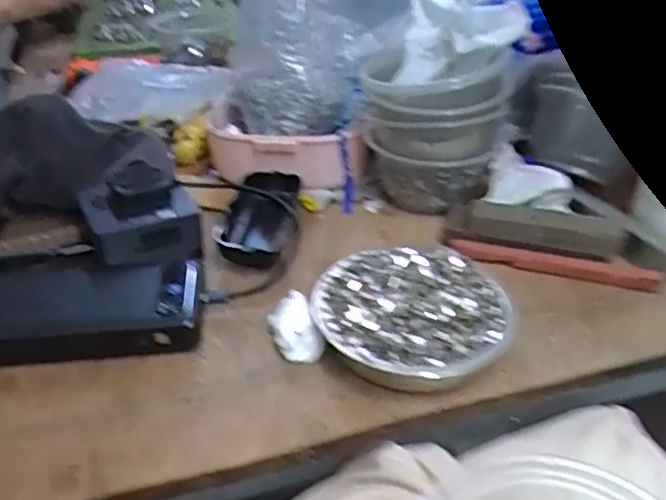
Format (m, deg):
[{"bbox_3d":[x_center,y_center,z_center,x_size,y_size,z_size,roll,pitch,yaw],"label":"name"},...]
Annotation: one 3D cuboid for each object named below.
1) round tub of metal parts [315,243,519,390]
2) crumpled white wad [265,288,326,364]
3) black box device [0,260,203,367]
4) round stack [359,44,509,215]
[{"bbox_3d":[0.049,0.042,0.400,0.118,0.034,0.106,-1,34,0],"label":"round tub of metal parts"},{"bbox_3d":[-0.025,0.049,0.395,0.025,0.026,0.043,-14,36,-18],"label":"crumpled white wad"},{"bbox_3d":[-0.171,0.037,0.410,0.168,0.026,0.069,-2,34,-1],"label":"black box device"},{"bbox_3d":[0.080,-0.099,0.517,0.114,0.112,0.096,6,35,9],"label":"round stack"}]

